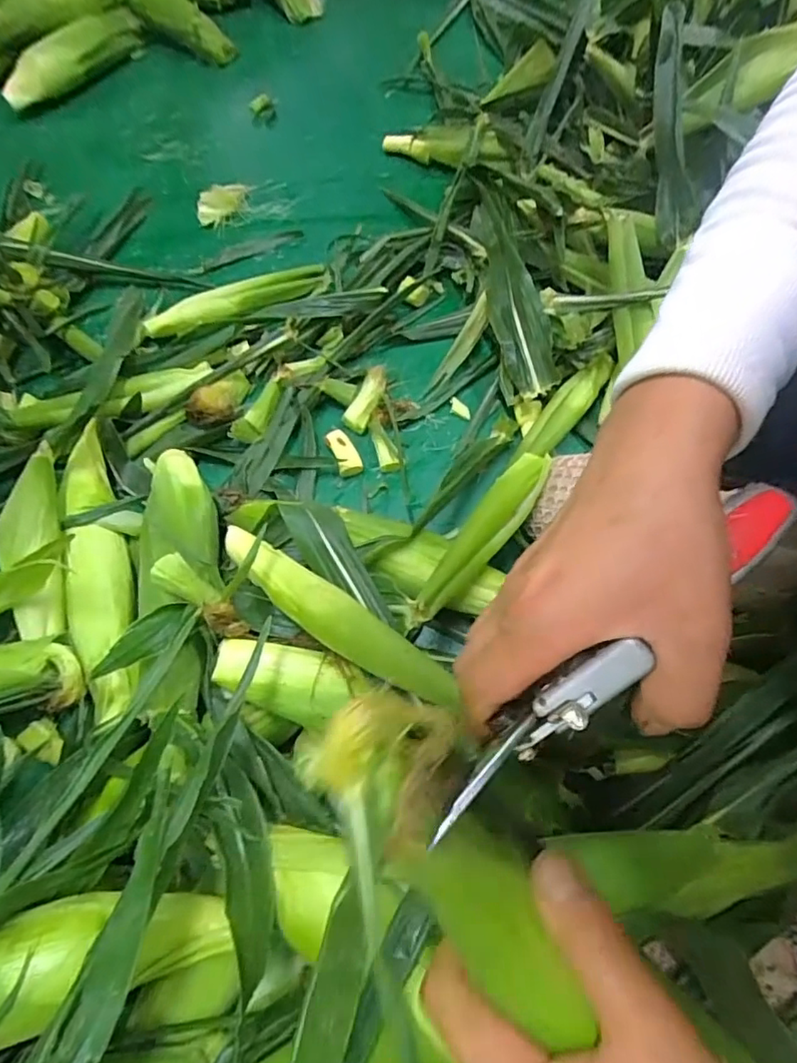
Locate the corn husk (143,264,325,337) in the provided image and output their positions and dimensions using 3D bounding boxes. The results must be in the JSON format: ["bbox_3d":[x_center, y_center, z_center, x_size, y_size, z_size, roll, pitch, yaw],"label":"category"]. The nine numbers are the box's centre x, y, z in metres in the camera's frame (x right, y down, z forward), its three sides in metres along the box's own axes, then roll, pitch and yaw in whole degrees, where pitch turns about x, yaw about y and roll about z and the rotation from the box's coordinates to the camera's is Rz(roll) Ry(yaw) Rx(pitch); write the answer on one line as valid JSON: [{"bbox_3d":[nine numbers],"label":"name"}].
[{"bbox_3d":[-0.175,-0.249,0.623,0.199,0.035,0.040,-22,68,-6],"label":"corn husk"}]

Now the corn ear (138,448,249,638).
[{"bbox_3d":[-0.168,-0.005,0.438,0.049,0.054,0.197,-21,46,-5],"label":"corn ear"}]

